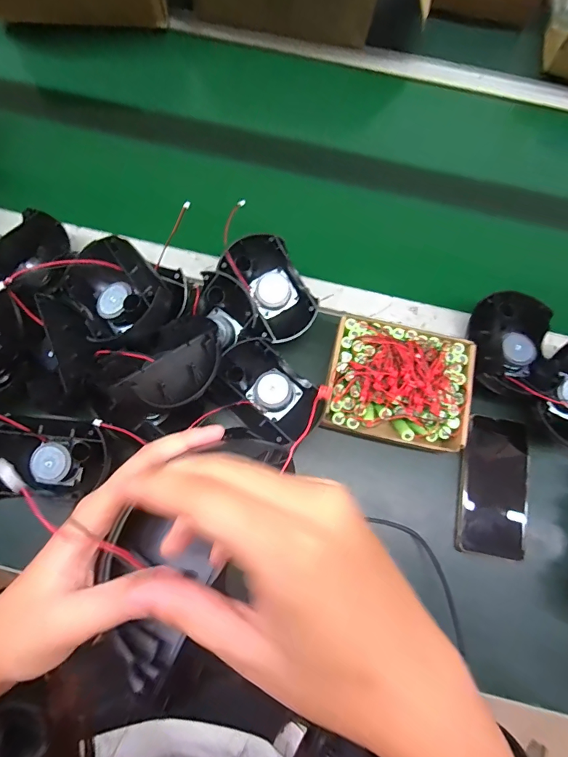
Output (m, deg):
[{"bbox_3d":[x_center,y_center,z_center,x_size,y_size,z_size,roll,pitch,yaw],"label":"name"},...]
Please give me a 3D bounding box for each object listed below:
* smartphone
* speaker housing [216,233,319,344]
[{"bbox_3d":[0.255,0.130,0.492,0.079,0.014,0.163,12,75,2],"label":"smartphone"},{"bbox_3d":[-0.018,-0.108,0.513,0.086,0.065,0.134,-32,78,-9],"label":"speaker housing"}]

